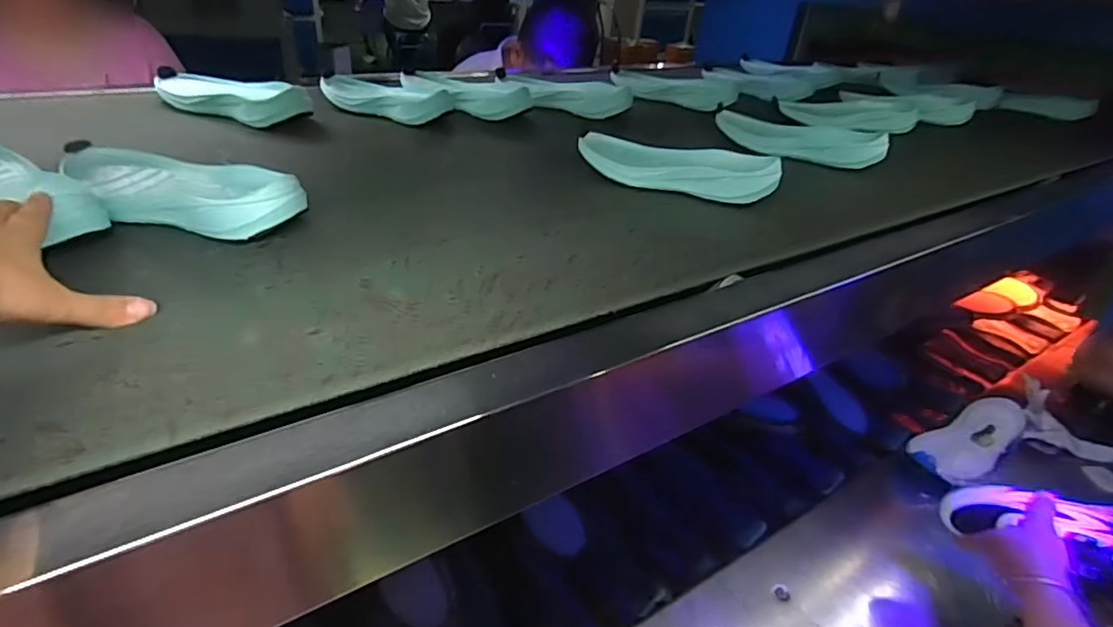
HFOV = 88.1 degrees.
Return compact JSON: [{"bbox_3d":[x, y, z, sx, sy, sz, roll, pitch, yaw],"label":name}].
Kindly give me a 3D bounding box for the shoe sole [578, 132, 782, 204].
[{"bbox_3d":[0.125,-0.158,0.624,0.214,0.047,0.062,18,34,16],"label":"shoe sole"}]

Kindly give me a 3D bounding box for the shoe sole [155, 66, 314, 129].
[{"bbox_3d":[-0.413,-0.272,0.719,0.224,0.048,0.087,22,35,22],"label":"shoe sole"}]

